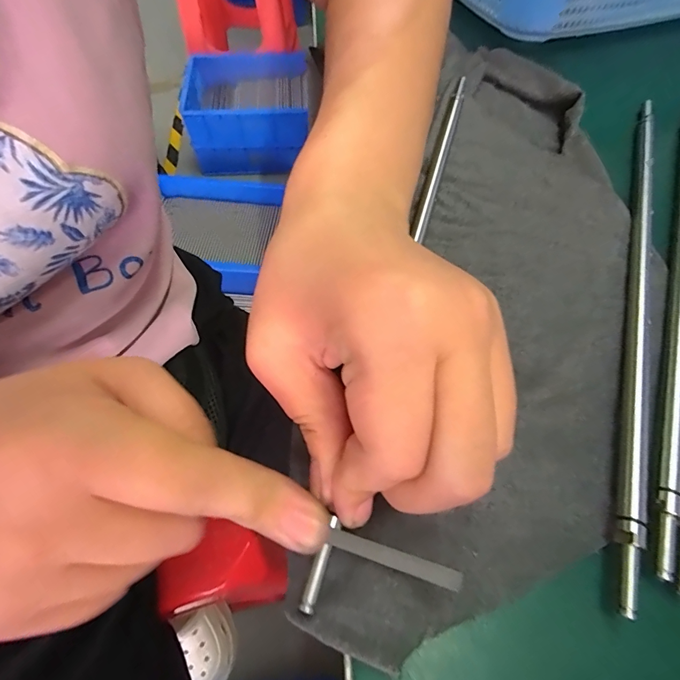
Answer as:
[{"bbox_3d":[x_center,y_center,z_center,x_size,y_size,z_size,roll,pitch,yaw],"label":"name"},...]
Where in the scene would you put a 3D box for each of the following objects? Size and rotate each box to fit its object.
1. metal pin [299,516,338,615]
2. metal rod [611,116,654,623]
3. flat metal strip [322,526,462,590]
[{"bbox_3d":[-0.006,0.068,0.120,0.004,0.004,0.026,18,66,8],"label":"metal pin"},{"bbox_3d":[0.132,-0.028,0.178,0.004,0.011,0.266,36,61,-19],"label":"metal rod"},{"bbox_3d":[0.016,0.064,0.117,0.039,0.004,0.005,11,72,19],"label":"flat metal strip"}]

